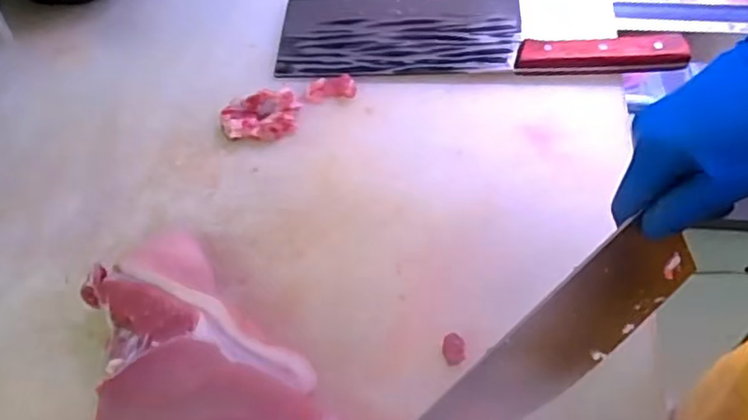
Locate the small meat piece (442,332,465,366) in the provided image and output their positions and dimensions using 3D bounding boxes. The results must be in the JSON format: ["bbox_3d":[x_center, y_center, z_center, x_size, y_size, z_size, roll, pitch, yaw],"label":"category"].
[{"bbox_3d":[0.049,0.086,0.388,0.014,0.004,0.021,2,56,3],"label":"small meat piece"}]

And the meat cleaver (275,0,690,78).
[{"bbox_3d":[0.083,-0.156,0.534,0.325,0.029,0.109,3,56,4],"label":"meat cleaver"}]

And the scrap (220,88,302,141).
[{"bbox_3d":[-0.088,-0.075,0.490,0.062,0.025,0.042,-23,58,-13],"label":"scrap"}]

